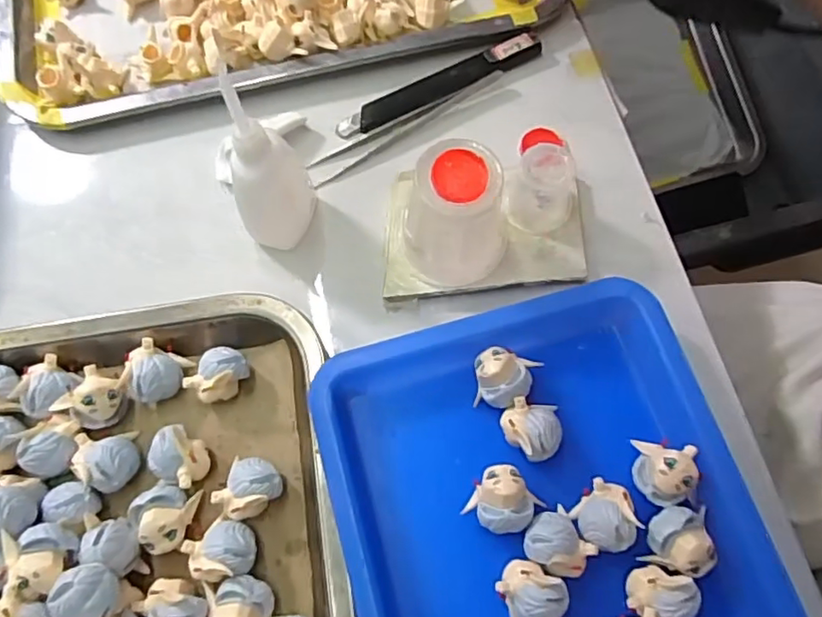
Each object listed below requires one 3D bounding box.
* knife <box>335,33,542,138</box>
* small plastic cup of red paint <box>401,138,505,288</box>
[{"bbox_3d":[0.016,-0.136,0.363,0.131,0.009,0.021,-26,73,-8],"label":"knife"},{"bbox_3d":[0.024,-0.042,0.298,0.049,0.068,0.046,16,72,6],"label":"small plastic cup of red paint"}]

